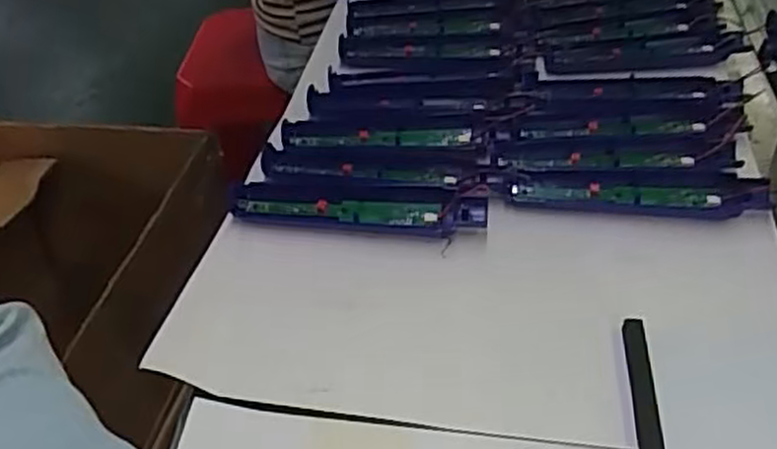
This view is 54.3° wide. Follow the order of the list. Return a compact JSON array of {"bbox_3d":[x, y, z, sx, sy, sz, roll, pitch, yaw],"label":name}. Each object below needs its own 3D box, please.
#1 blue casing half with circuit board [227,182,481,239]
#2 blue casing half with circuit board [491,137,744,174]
[{"bbox_3d":[-0.021,-0.013,0.513,0.171,0.014,0.038,5,42,7],"label":"blue casing half with circuit board"},{"bbox_3d":[0.162,-0.052,0.547,0.168,0.013,0.041,4,42,5],"label":"blue casing half with circuit board"}]

